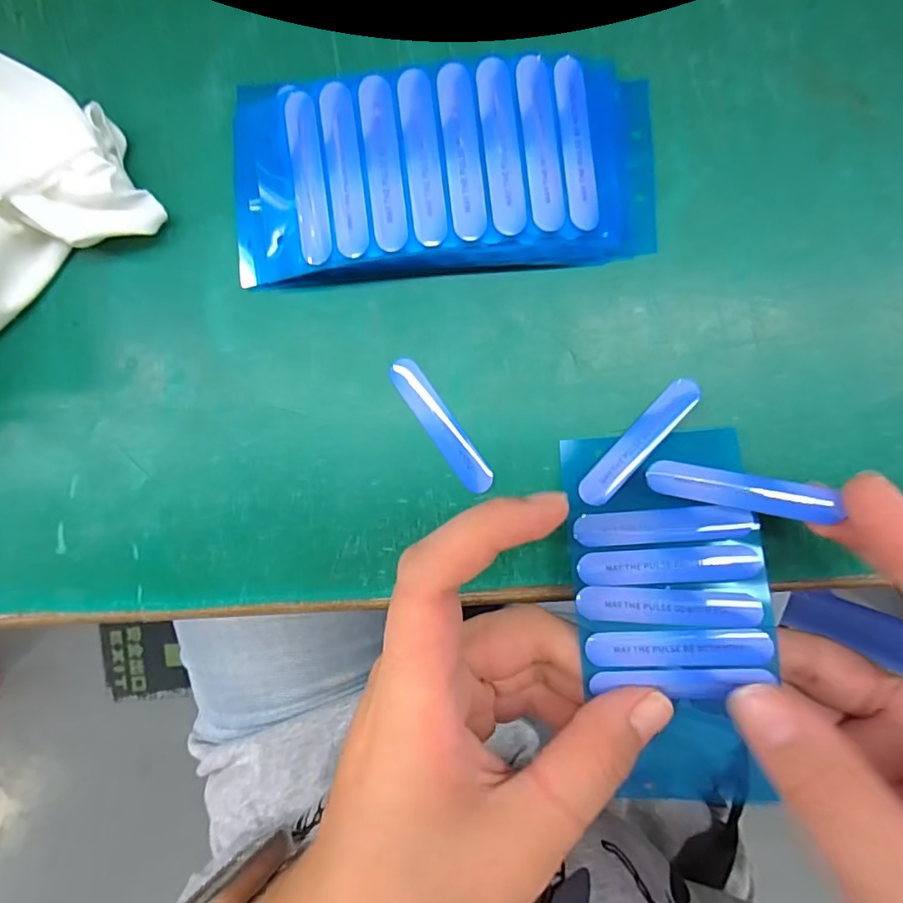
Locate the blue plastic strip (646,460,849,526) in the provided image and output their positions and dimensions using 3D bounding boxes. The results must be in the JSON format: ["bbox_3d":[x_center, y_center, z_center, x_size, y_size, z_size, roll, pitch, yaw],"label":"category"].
[{"bbox_3d":[0.081,0.011,0.151,0.048,0.004,0.009,12,92,20],"label":"blue plastic strip"}]

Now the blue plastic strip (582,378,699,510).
[{"bbox_3d":[0.060,-0.003,0.170,0.009,0.007,0.050,43,93,1],"label":"blue plastic strip"}]

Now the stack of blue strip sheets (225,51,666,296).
[{"bbox_3d":[-0.002,-0.086,0.166,0.130,0.017,0.063,-2,91,3],"label":"stack of blue strip sheets"}]

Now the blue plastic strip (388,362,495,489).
[{"bbox_3d":[-0.003,-0.008,0.174,0.010,0.004,0.050,-35,90,3],"label":"blue plastic strip"}]

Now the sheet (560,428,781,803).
[{"bbox_3d":[0.065,0.046,0.161,0.053,0.009,0.103,-5,82,11],"label":"sheet"}]

